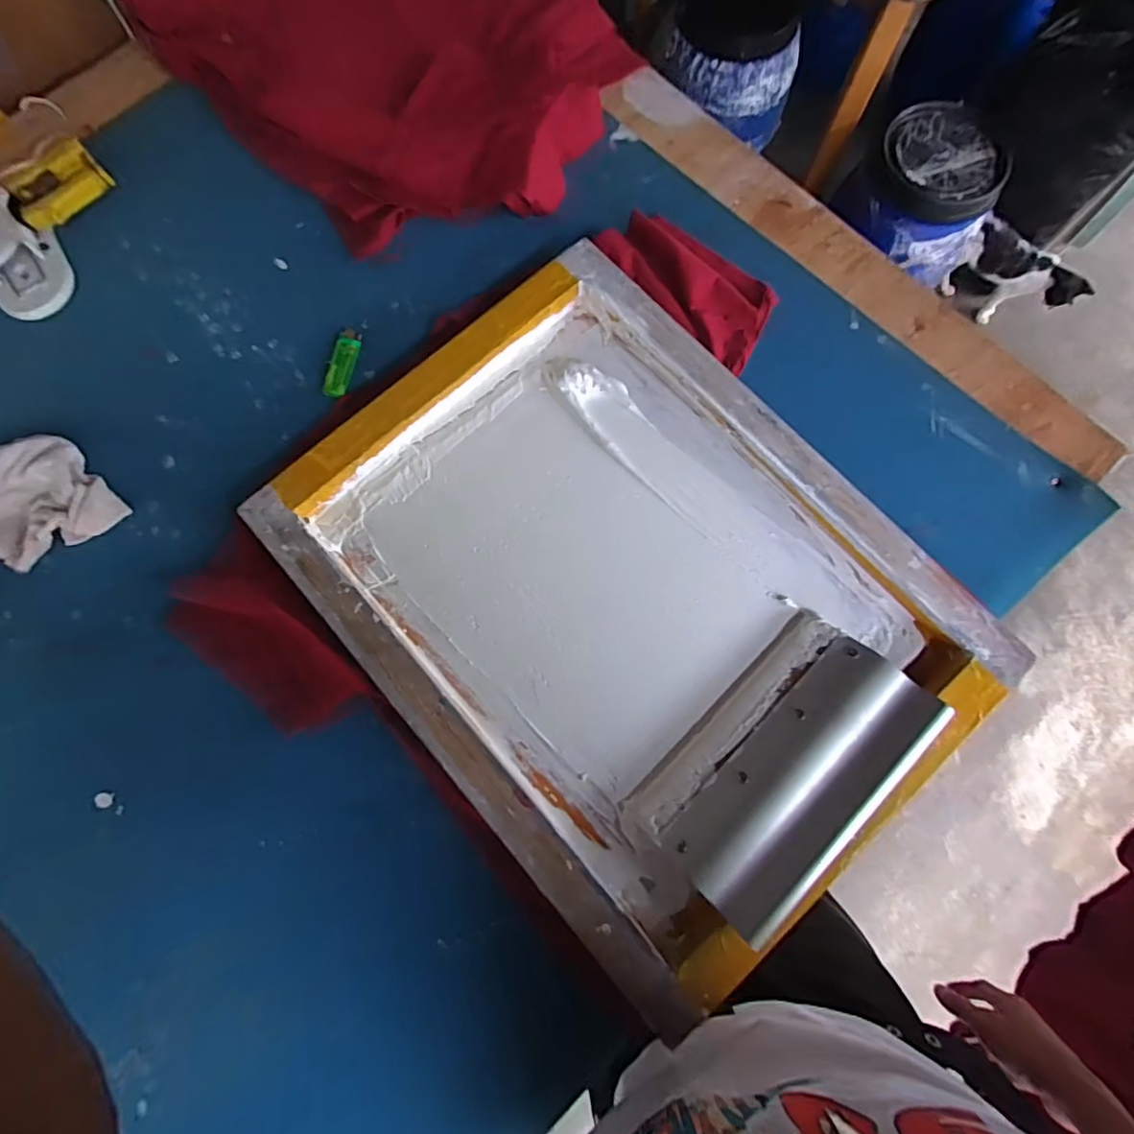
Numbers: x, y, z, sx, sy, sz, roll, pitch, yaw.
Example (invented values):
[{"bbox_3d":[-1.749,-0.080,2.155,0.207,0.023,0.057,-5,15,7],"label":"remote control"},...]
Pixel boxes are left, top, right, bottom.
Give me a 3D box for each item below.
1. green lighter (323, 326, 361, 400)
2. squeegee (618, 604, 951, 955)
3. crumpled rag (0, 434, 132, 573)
[{"bbox_3d":[-0.244,-0.222,0.580,0.026,0.018,0.075,10,78,3],"label":"green lighter"},{"bbox_3d":[0.188,0.172,0.462,0.141,0.052,0.247,44,82,10],"label":"squeegee"},{"bbox_3d":[-0.541,-0.060,0.535,0.134,0.038,0.128,-42,80,-8],"label":"crumpled rag"}]

